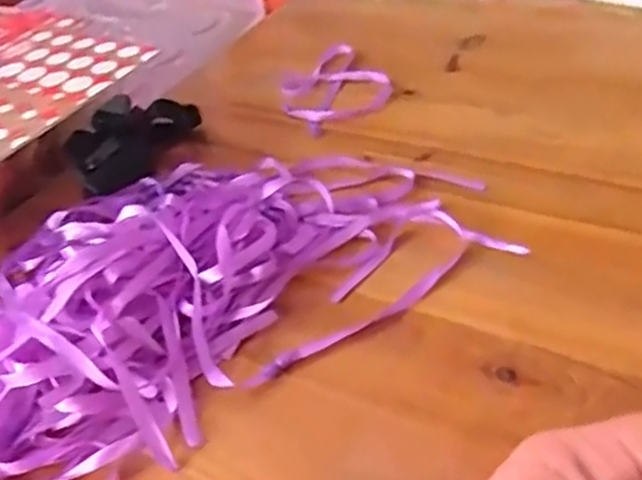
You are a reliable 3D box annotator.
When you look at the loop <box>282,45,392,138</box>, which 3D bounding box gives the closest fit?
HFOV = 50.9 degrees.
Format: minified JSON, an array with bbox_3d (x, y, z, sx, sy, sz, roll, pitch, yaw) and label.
[{"bbox_3d":[0.013,-0.154,0.697,0.107,0.019,0.136,-22,41,-13],"label":"loop"}]

